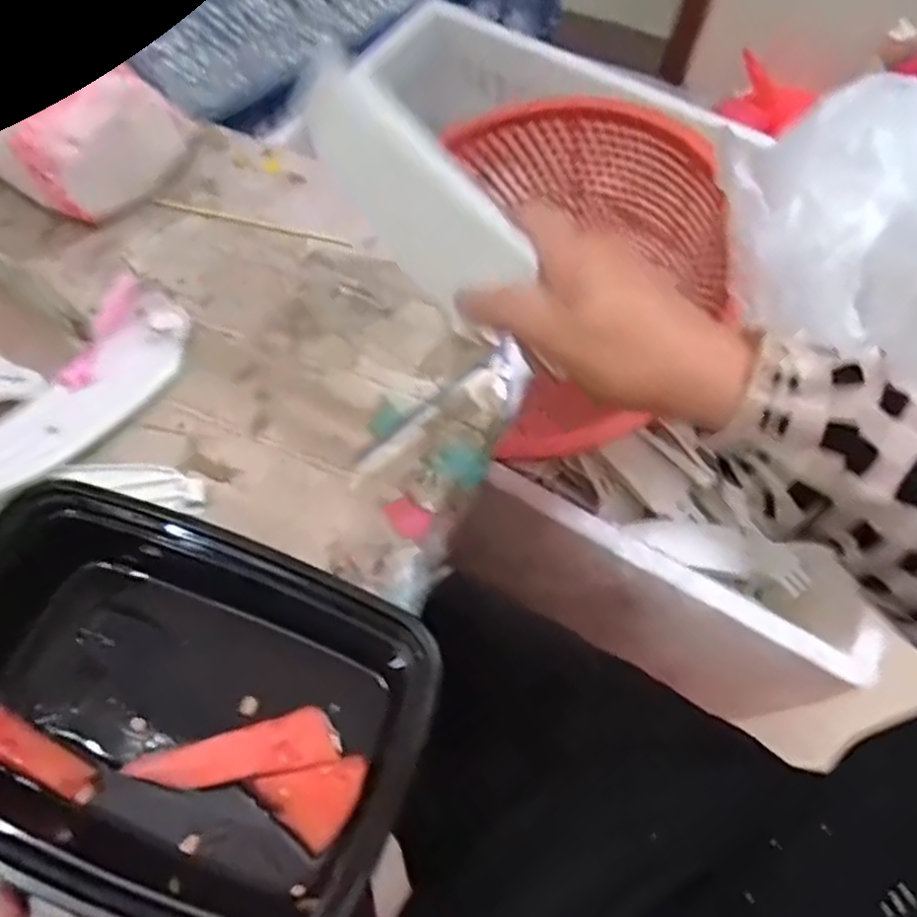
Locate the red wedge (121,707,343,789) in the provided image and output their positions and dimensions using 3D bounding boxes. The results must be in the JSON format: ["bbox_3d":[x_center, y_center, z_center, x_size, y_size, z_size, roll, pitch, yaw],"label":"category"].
[{"bbox_3d":[-0.098,0.131,0.326,0.087,0.011,0.024,-9,59,-7],"label":"red wedge"}]

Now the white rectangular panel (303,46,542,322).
[{"bbox_3d":[-0.026,-0.125,0.335,0.133,0.049,0.011,48,26,2],"label":"white rectangular panel"}]

